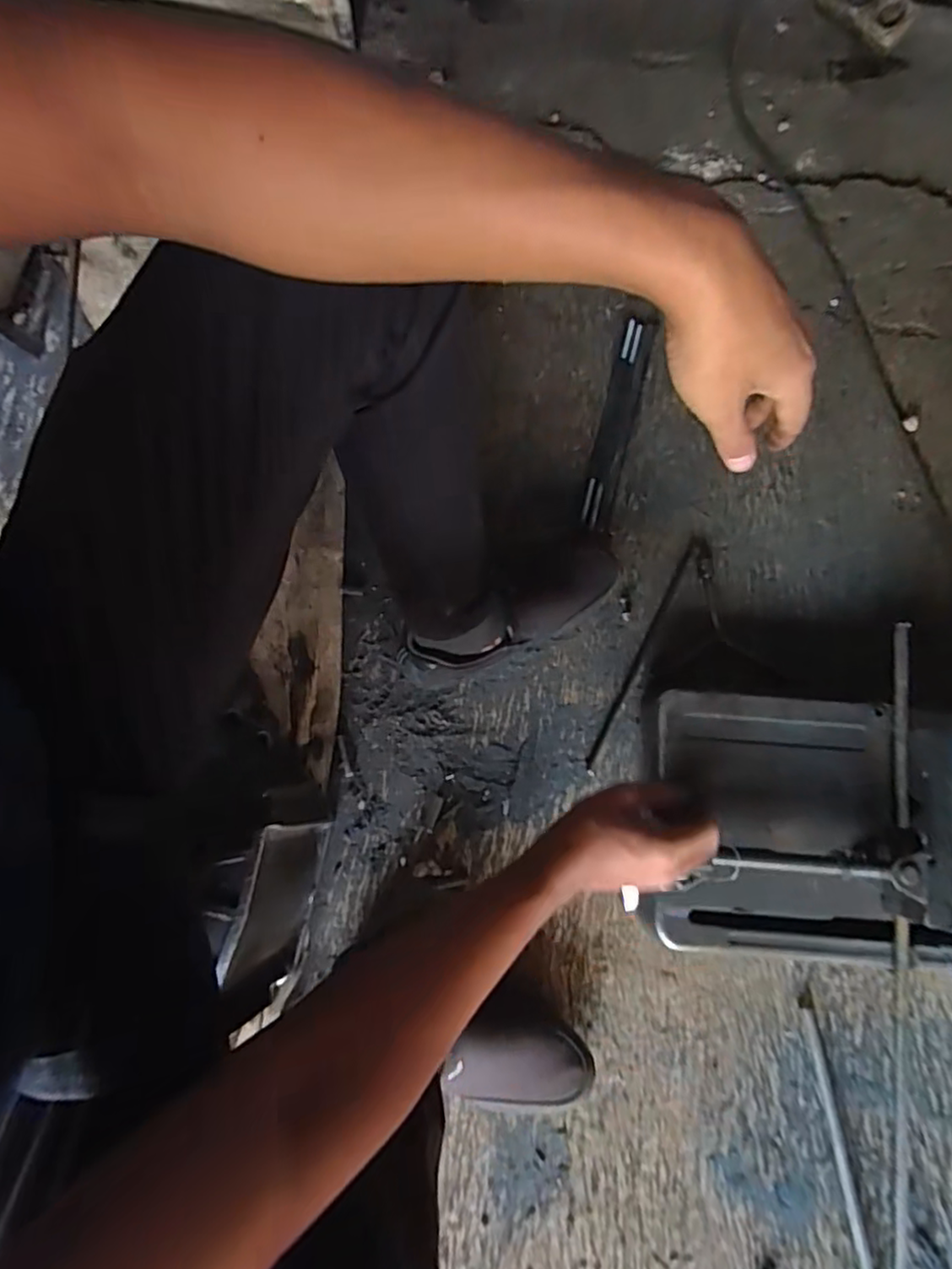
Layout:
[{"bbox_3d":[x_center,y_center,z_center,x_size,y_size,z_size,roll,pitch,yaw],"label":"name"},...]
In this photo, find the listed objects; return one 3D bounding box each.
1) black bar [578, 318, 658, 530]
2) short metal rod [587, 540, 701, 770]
[{"bbox_3d":[0.178,-0.264,0.775,0.042,0.015,0.289,15,77,4],"label":"black bar"},{"bbox_3d":[0.196,0.019,0.719,0.010,0.014,0.298,27,79,7],"label":"short metal rod"}]

